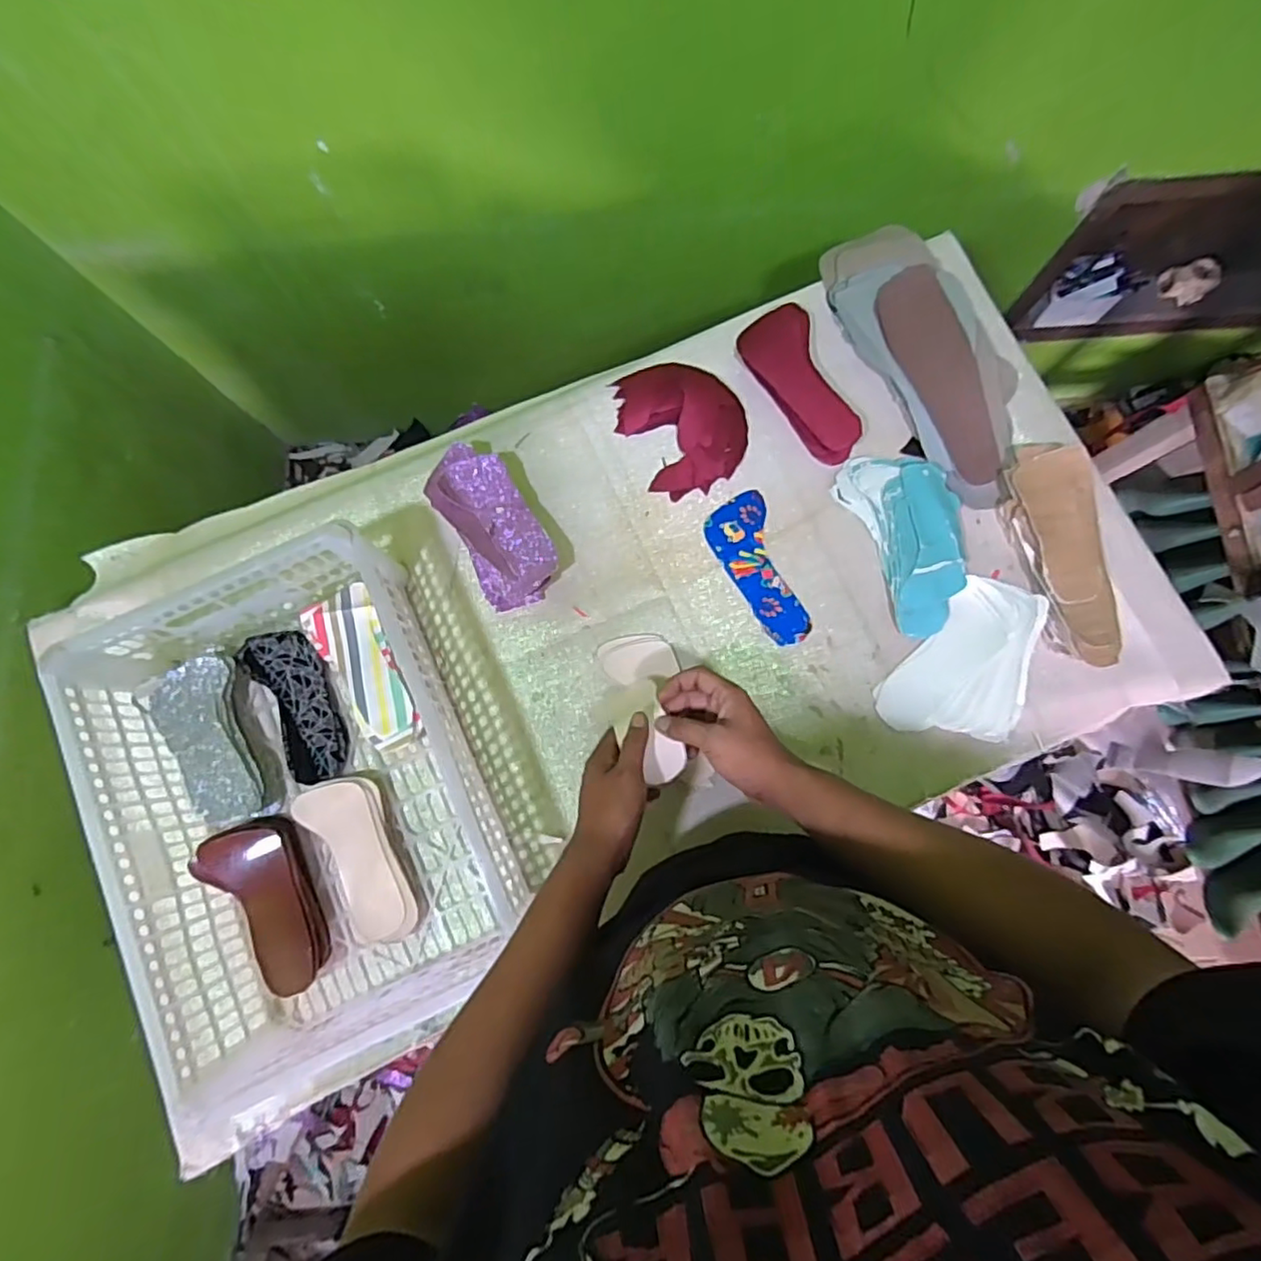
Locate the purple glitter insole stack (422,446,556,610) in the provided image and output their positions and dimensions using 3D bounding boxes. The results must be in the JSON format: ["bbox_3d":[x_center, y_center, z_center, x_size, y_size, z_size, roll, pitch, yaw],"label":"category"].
[{"bbox_3d":[-0.156,-0.119,0.719,0.093,0.055,0.187,-30,80,-4],"label":"purple glitter insole stack"}]

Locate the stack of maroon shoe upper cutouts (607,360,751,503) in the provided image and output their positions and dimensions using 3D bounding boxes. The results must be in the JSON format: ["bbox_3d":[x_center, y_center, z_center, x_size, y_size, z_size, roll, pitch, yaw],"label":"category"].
[{"bbox_3d":[0.062,-0.249,0.757,0.131,0.028,0.165,-29,80,-4],"label":"stack of maroon shoe upper cutouts"}]

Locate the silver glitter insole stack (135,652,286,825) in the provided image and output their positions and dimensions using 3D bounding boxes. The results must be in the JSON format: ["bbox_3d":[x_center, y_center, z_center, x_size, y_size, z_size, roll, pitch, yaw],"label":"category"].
[{"bbox_3d":[-0.437,0.117,0.672,0.087,0.046,0.179,-29,80,-4],"label":"silver glitter insole stack"}]

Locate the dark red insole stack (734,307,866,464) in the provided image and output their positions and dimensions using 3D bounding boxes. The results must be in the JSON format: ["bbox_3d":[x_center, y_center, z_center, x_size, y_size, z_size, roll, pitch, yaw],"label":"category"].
[{"bbox_3d":[0.198,-0.286,0.743,0.079,0.031,0.191,-25,80,-3],"label":"dark red insole stack"}]

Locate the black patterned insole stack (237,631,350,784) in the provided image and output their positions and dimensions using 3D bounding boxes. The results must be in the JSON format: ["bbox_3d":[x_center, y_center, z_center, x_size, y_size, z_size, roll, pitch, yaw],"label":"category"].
[{"bbox_3d":[-0.365,0.082,0.700,0.079,0.024,0.170,-26,80,-4],"label":"black patterned insole stack"}]

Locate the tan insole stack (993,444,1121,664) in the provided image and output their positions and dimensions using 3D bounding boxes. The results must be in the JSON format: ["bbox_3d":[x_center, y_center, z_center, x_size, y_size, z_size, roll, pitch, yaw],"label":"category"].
[{"bbox_3d":[0.466,-0.085,0.690,0.085,0.047,0.246,-5,79,0],"label":"tan insole stack"}]

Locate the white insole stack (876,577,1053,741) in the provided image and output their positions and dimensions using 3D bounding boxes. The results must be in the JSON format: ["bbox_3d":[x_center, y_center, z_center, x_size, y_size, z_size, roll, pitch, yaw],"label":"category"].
[{"bbox_3d":[0.378,0.041,0.699,0.127,0.027,0.200,38,82,8],"label":"white insole stack"}]

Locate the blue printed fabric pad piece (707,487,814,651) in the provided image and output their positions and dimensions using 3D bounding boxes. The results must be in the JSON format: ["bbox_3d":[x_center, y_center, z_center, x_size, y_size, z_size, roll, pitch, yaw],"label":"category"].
[{"bbox_3d":[0.149,-0.068,0.730,0.072,0.010,0.178,-24,80,-3],"label":"blue printed fabric pad piece"}]

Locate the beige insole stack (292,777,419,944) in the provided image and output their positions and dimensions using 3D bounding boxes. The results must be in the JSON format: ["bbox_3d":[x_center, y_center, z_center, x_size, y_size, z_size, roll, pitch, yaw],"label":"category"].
[{"bbox_3d":[-0.285,0.241,0.666,0.090,0.039,0.172,-21,80,-3],"label":"beige insole stack"}]

